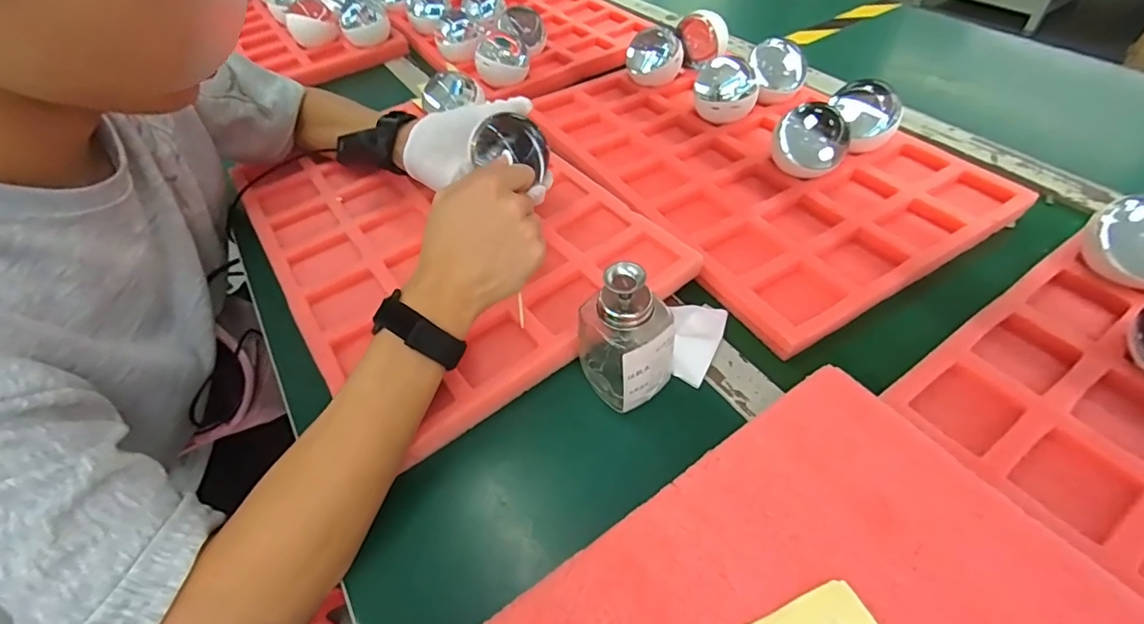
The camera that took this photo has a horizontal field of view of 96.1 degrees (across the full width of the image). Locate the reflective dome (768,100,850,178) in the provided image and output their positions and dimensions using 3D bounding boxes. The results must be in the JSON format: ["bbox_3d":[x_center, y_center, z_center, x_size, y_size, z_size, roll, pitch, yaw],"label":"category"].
[{"bbox_3d":[0.256,-0.184,0.549,0.078,0.068,0.069,-39,56,-24],"label":"reflective dome"}]

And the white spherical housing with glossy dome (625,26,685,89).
[{"bbox_3d":[0.109,-0.348,0.712,0.070,0.062,0.074,34,56,29],"label":"white spherical housing with glossy dome"}]

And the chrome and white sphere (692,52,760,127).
[{"bbox_3d":[0.187,-0.268,0.626,0.076,0.074,0.077,12,48,13],"label":"chrome and white sphere"}]

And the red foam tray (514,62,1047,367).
[{"bbox_3d":[0.184,-0.191,0.601,0.329,0.044,0.504,-29,52,-18],"label":"red foam tray"}]

